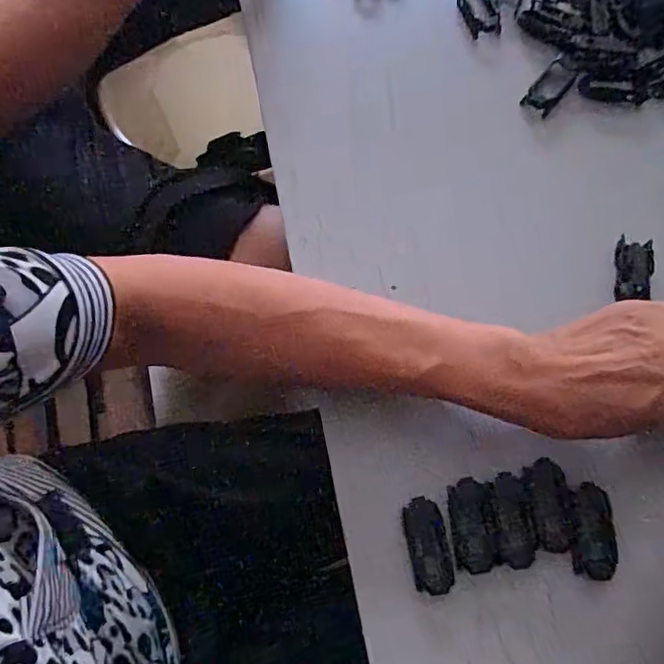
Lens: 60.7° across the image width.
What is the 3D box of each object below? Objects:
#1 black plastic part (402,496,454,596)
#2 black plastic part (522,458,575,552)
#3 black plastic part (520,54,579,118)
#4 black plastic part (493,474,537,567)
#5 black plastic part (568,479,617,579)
[{"bbox_3d":[0.055,0.121,0.320,0.022,0.006,0.050,-9,72,-2],"label":"black plastic part"},{"bbox_3d":[0.126,0.099,0.324,0.026,0.004,0.050,-8,72,-1],"label":"black plastic part"},{"bbox_3d":[0.160,-0.180,0.416,0.022,0.004,0.050,36,76,12],"label":"black plastic part"},{"bbox_3d":[0.104,0.107,0.323,0.021,0.004,0.050,-1,72,1],"label":"black plastic part"},{"bbox_3d":[0.147,0.112,0.319,0.026,0.004,0.050,5,72,3],"label":"black plastic part"}]

